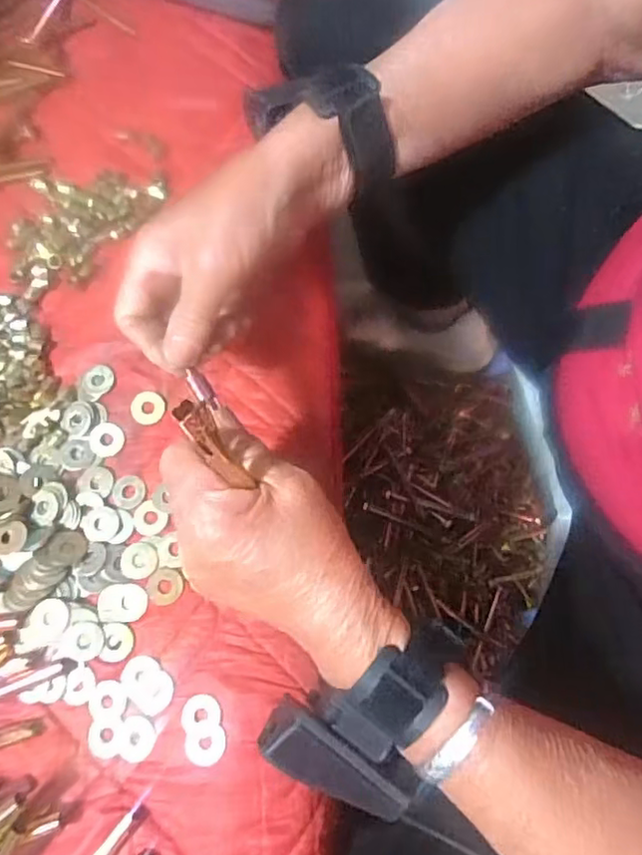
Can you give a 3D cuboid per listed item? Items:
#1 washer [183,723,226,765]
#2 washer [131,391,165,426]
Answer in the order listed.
[{"bbox_3d":[-0.064,0.175,0.343,0.023,0.004,0.021,-1,73,2],"label":"washer"},{"bbox_3d":[-0.113,-0.013,0.406,0.021,0.004,0.022,-2,73,2],"label":"washer"}]

